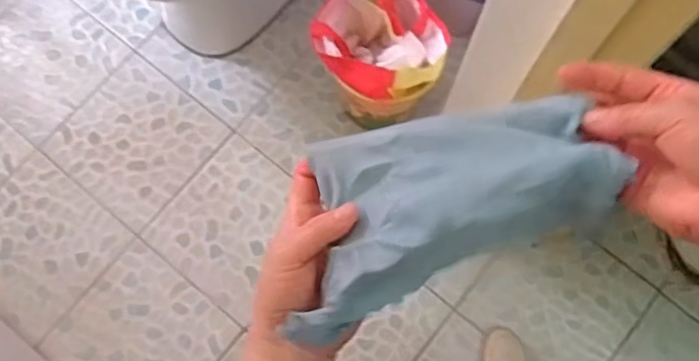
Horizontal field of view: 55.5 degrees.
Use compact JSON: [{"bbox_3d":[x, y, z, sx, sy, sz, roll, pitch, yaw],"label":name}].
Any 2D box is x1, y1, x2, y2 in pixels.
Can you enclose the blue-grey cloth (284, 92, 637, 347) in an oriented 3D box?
[{"bbox_3d":[0.040,0.001,0.383,0.195,0.066,0.100,-23,74,-7],"label":"blue-grey cloth"}]

